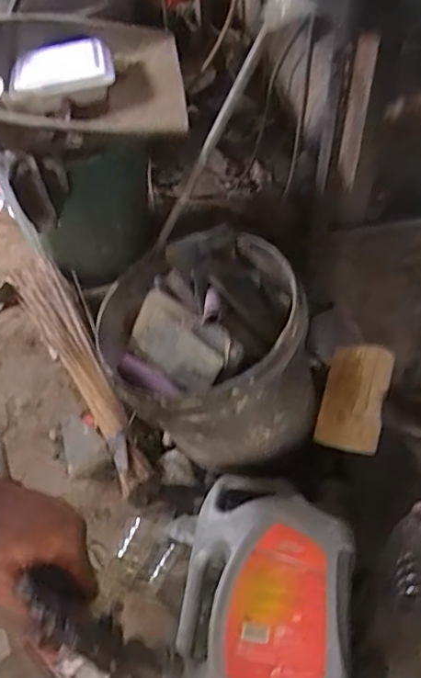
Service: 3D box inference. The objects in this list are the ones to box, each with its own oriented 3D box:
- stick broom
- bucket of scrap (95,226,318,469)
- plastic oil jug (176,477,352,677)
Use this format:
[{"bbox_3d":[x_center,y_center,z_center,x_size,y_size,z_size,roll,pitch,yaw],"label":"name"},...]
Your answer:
[{"bbox_3d":[-0.225,0.025,1.003,0.092,0.041,0.551,-25,51,-16],"label":"stick broom"},{"bbox_3d":[0.000,0.042,0.781,0.234,0.303,0.227,-2,50,2],"label":"bucket of scrap"},{"bbox_3d":[0.061,0.299,0.680,0.187,0.103,0.278,3,49,9],"label":"plastic oil jug"}]

